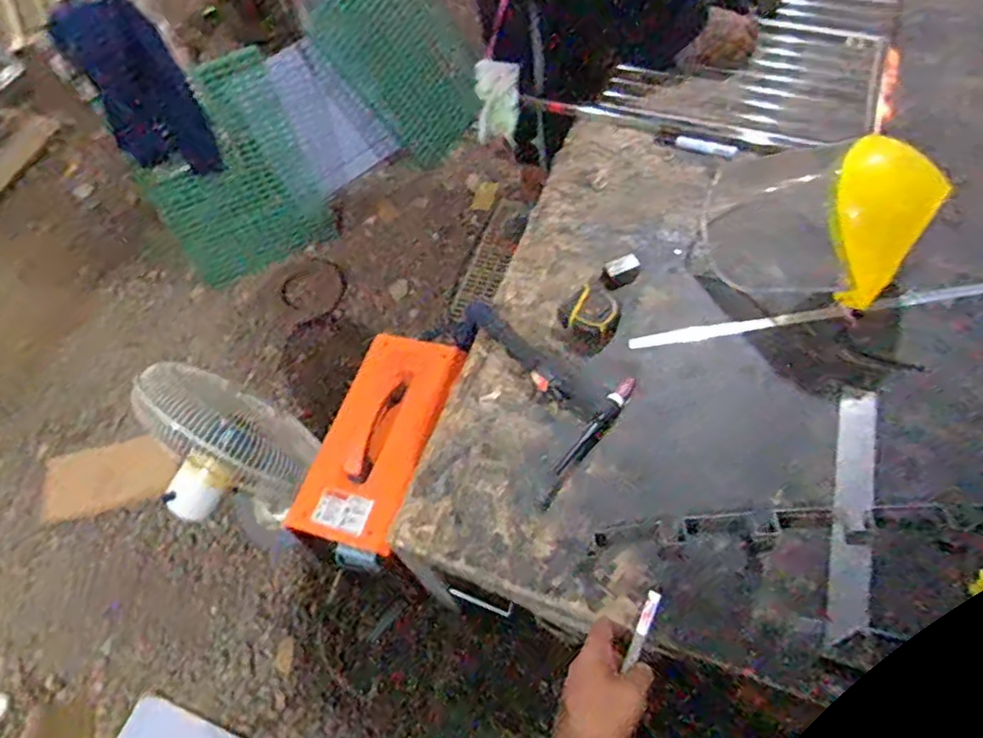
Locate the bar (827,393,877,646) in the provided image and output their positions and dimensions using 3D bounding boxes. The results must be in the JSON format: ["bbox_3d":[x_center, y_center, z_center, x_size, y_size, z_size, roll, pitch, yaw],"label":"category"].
[{"bbox_3d":[0.435,0.168,0.769,0.044,0.011,0.312,13,62,14],"label":"bar"}]

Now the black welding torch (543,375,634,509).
[{"bbox_3d":[0.128,0.089,0.831,0.024,0.031,0.211,33,68,22],"label":"black welding torch"}]

